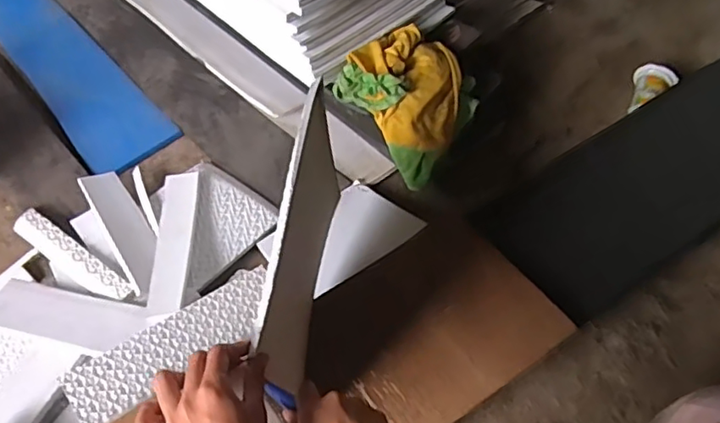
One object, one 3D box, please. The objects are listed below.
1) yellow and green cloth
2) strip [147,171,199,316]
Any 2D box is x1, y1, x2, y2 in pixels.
[{"bbox_3d":[0.093,-0.180,0.921,0.181,0.086,0.228,-37,93,-13],"label":"yellow and green cloth"},{"bbox_3d":[-0.277,0.036,0.879,0.052,0.006,0.271,-7,48,-3],"label":"strip"}]

